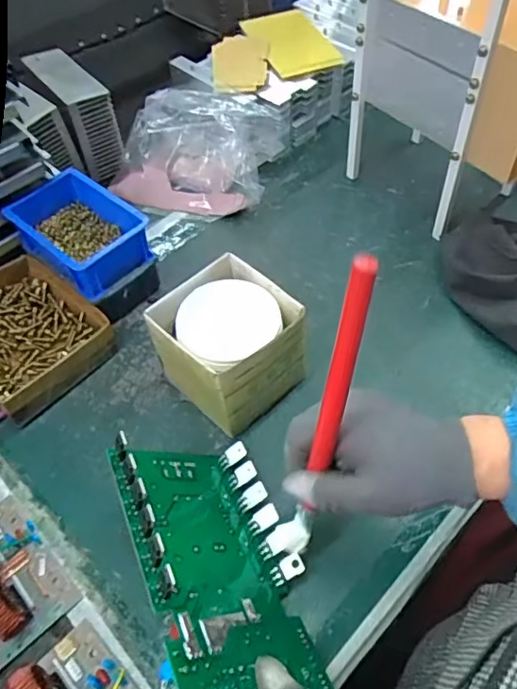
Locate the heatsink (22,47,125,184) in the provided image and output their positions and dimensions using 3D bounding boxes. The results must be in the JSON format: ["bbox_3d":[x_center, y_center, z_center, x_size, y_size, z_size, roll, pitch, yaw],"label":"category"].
[{"bbox_3d":[-0.255,-0.327,0.779,0.059,0.110,0.161,-29,56,-18],"label":"heatsink"}]

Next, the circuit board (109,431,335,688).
[{"bbox_3d":[-0.025,0.165,0.409,0.123,0.027,0.224,15,31,-43],"label":"circuit board"}]

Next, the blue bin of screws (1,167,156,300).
[{"bbox_3d":[-0.199,-0.124,0.605,0.155,0.054,0.101,36,63,25],"label":"blue bin of screws"}]

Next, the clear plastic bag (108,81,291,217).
[{"bbox_3d":[-0.082,-0.275,0.755,0.219,0.092,0.175,12,54,13],"label":"clear plastic bag"}]

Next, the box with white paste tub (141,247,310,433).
[{"bbox_3d":[-0.027,0.007,0.526,0.114,0.109,0.115,36,62,27],"label":"box with white paste tub"}]

